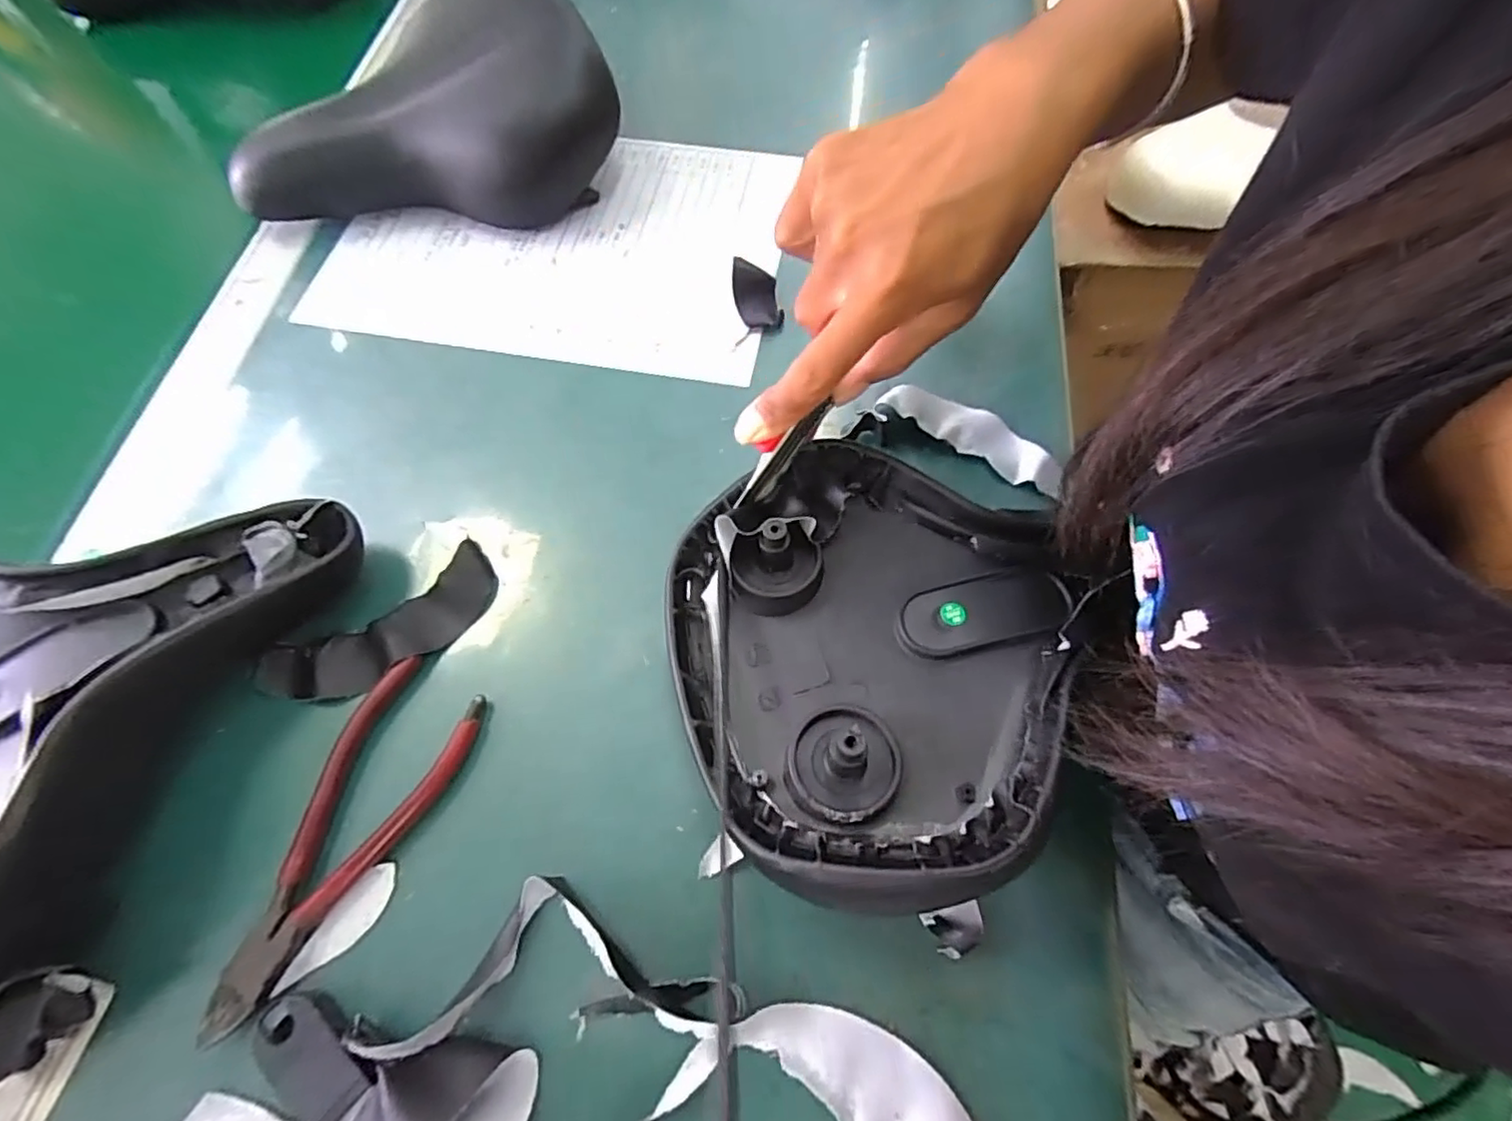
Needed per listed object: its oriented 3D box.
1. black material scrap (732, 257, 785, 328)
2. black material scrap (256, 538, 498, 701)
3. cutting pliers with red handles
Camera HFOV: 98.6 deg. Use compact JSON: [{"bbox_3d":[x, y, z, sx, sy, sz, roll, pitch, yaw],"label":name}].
[{"bbox_3d":[0.000,-0.163,0.395,0.027,0.007,0.043,-16,98,-9],"label":"black material scrap"},{"bbox_3d":[-0.182,0.035,0.319,0.114,0.008,0.042,-29,68,-11],"label":"black material scrap"},{"bbox_3d":[-0.181,0.118,0.280,0.053,0.011,0.150,26,69,13],"label":"cutting pliers with red handles"}]

